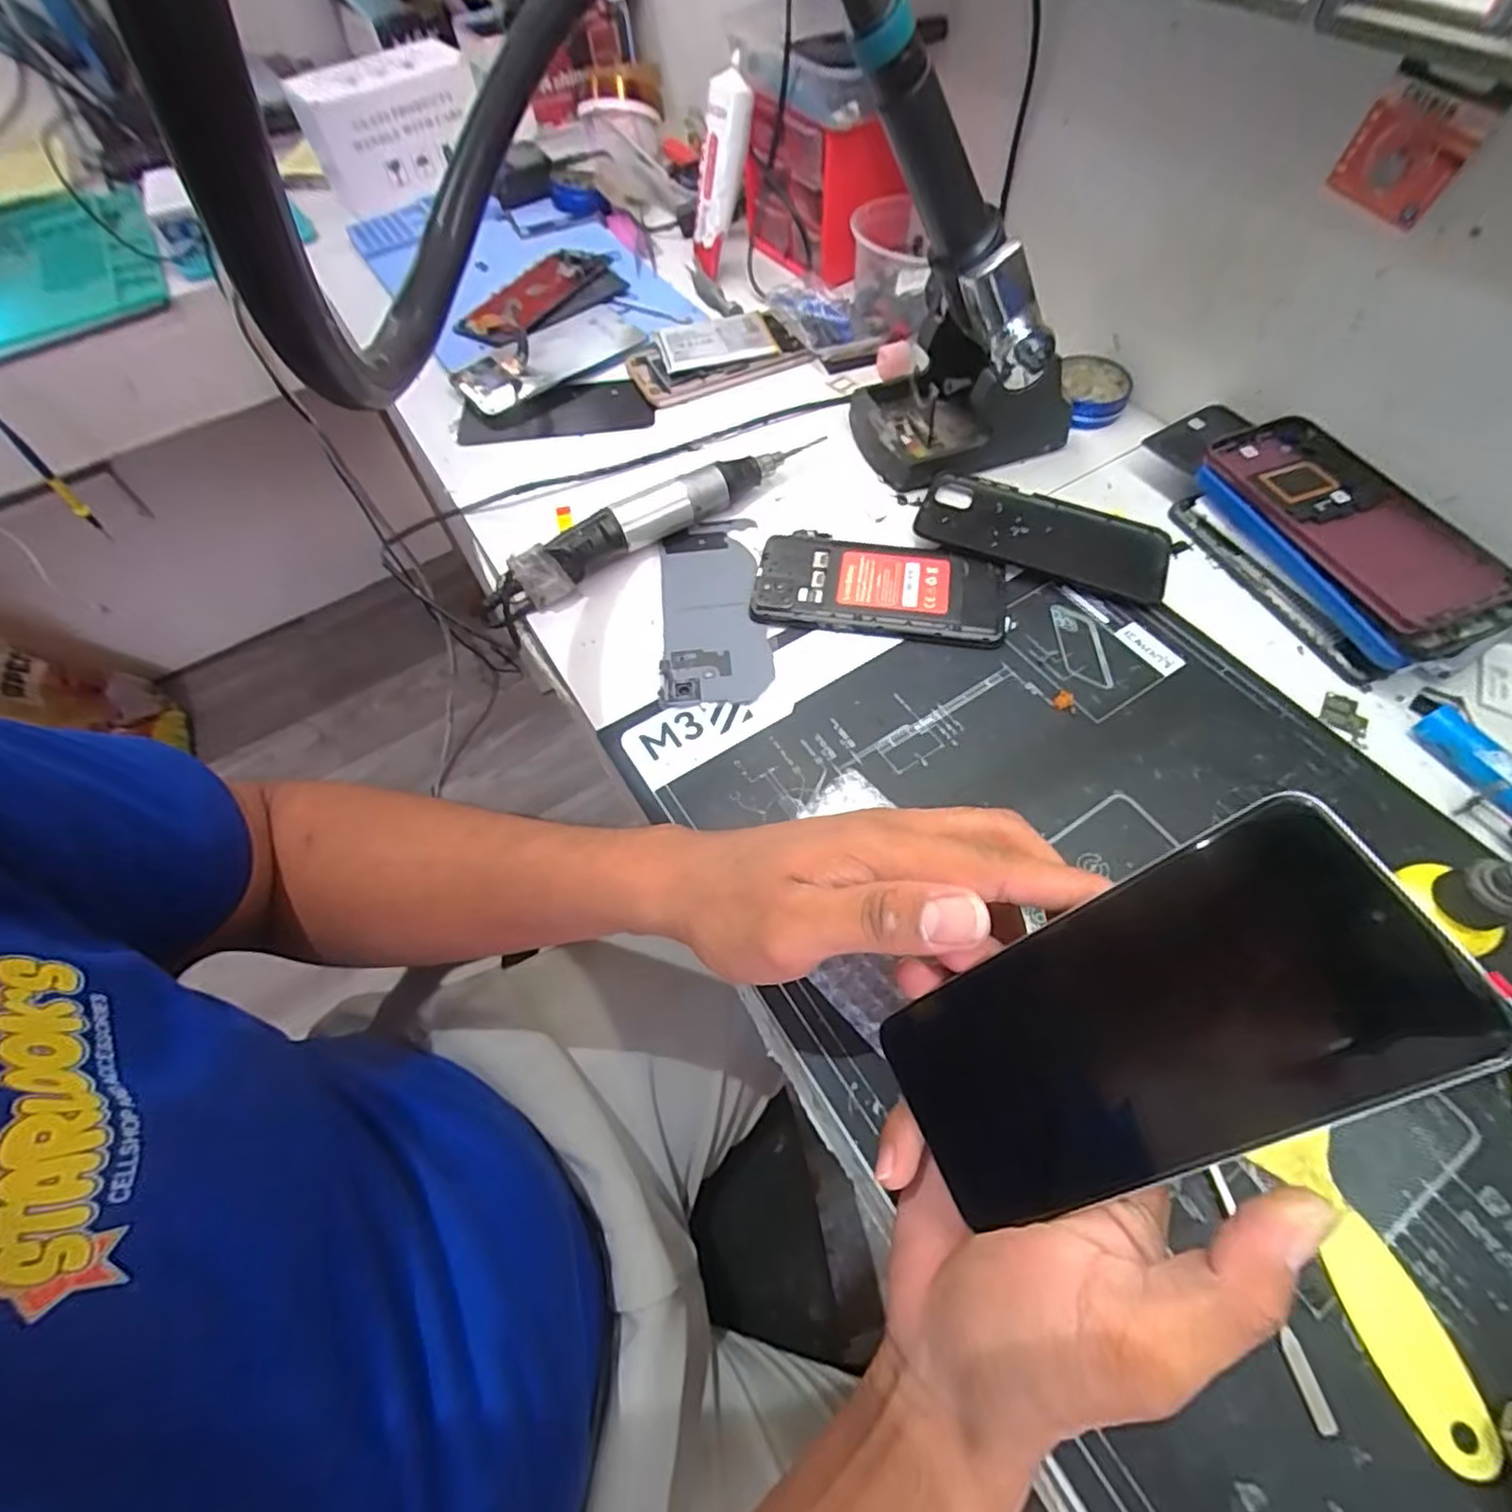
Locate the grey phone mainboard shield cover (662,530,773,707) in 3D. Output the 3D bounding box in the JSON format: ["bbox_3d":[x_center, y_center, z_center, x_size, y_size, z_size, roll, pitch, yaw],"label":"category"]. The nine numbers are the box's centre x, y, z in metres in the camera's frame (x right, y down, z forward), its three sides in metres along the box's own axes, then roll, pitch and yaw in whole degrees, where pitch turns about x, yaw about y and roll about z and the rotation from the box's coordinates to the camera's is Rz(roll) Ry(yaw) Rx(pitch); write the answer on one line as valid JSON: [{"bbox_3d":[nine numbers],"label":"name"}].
[{"bbox_3d":[-0.028,-0.094,0.437,0.065,0.004,0.145,-6,60,0],"label":"grey phone mainboard shield cover"}]

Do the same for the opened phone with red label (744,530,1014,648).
[{"bbox_3d":[0.078,-0.111,0.438,0.155,0.010,0.083,9,61,9],"label":"opened phone with red label"}]

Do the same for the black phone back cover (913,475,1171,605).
[{"bbox_3d":[0.189,-0.148,0.455,0.157,0.010,0.077,19,63,14],"label":"black phone back cover"}]

